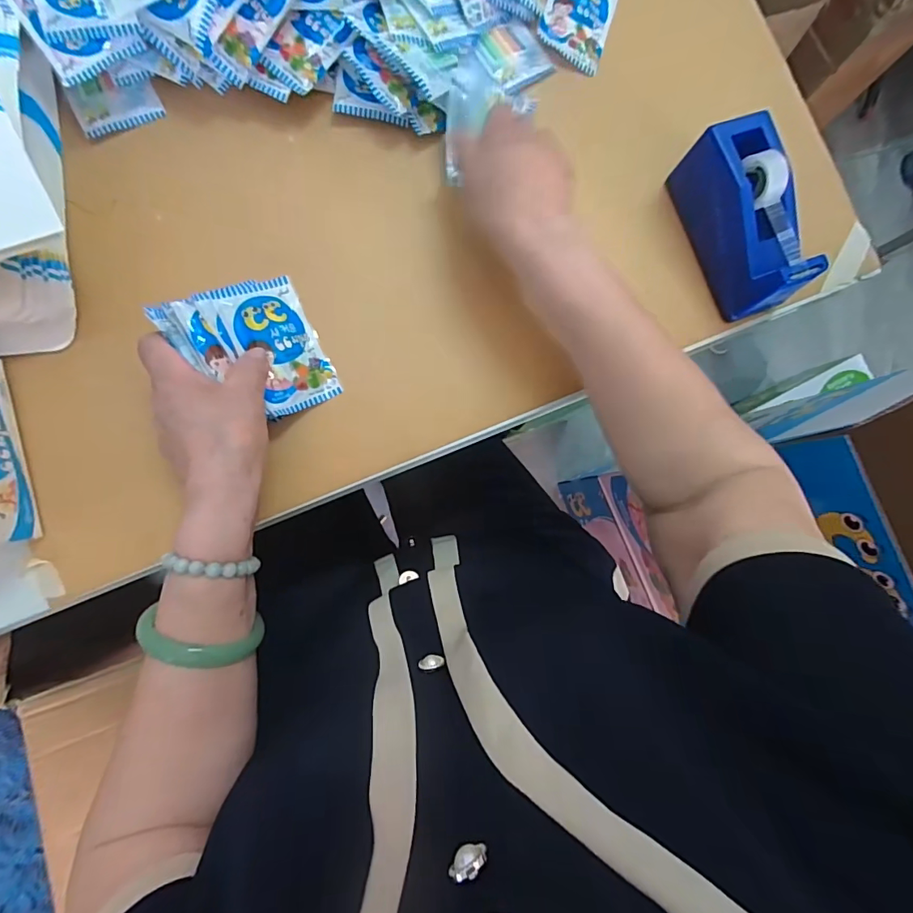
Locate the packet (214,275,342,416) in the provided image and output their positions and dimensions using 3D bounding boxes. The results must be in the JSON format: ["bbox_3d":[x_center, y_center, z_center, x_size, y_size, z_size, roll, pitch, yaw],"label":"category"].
[{"bbox_3d":[-0.138,-0.085,0.372,0.067,0.006,0.097,-31,102,-38],"label":"packet"}]

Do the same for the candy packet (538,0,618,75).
[{"bbox_3d":[0.116,-0.418,0.449,0.064,0.010,0.092,18,82,-4],"label":"candy packet"}]

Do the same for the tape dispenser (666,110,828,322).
[{"bbox_3d":[0.252,-0.204,0.408,0.051,0.069,0.147,-21,86,-8],"label":"tape dispenser"}]

